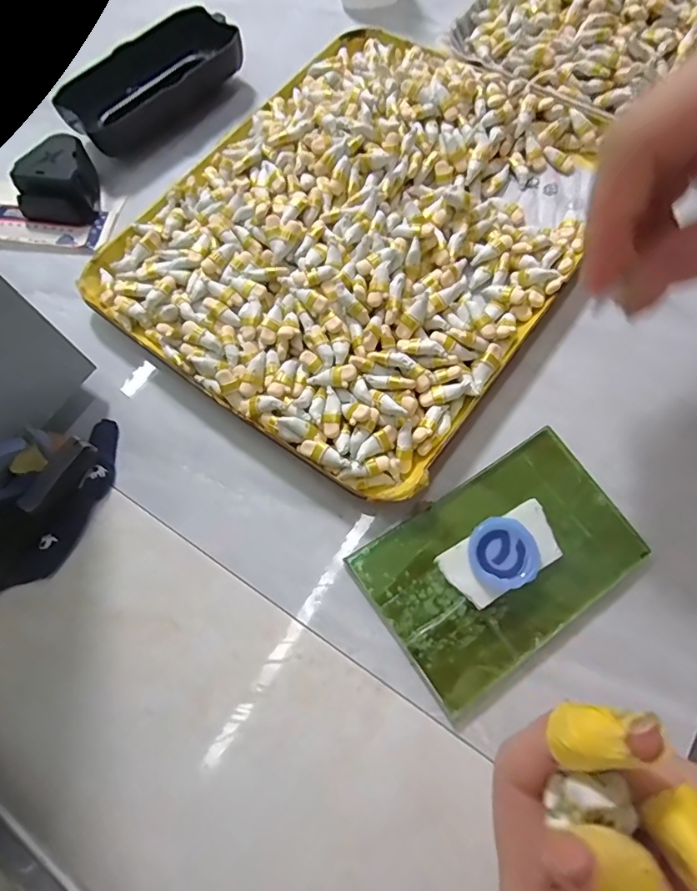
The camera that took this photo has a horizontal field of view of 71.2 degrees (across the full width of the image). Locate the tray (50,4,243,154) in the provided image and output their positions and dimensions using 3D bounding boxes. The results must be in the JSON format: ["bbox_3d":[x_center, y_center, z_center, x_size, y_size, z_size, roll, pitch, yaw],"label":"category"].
[{"bbox_3d":[-0.116,-0.214,0.294,0.108,0.031,0.047,-42,72,-11],"label":"tray"}]

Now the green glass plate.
[{"bbox_3d":[0.061,0.045,0.193,0.102,0.008,0.068,-34,71,-9],"label":"green glass plate"}]

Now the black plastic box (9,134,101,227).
[{"bbox_3d":[-0.162,-0.147,0.270,0.039,0.020,0.047,1,69,4],"label":"black plastic box"}]

